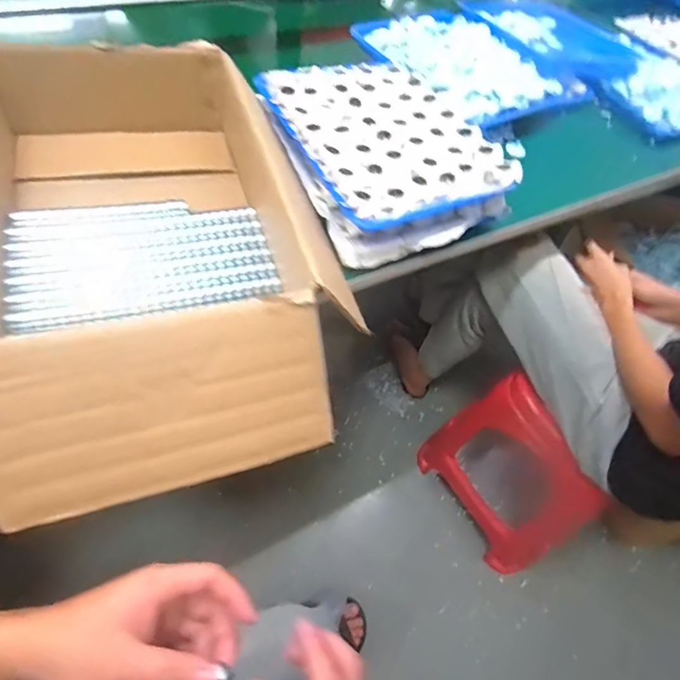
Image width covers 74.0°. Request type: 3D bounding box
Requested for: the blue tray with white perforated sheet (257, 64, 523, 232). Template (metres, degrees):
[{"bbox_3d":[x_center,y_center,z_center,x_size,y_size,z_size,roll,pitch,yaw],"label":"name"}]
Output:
[{"bbox_3d":[0.059,-0.285,0.617,0.248,0.032,0.317,-21,63,-19],"label":"blue tray with white perforated sheet"}]

